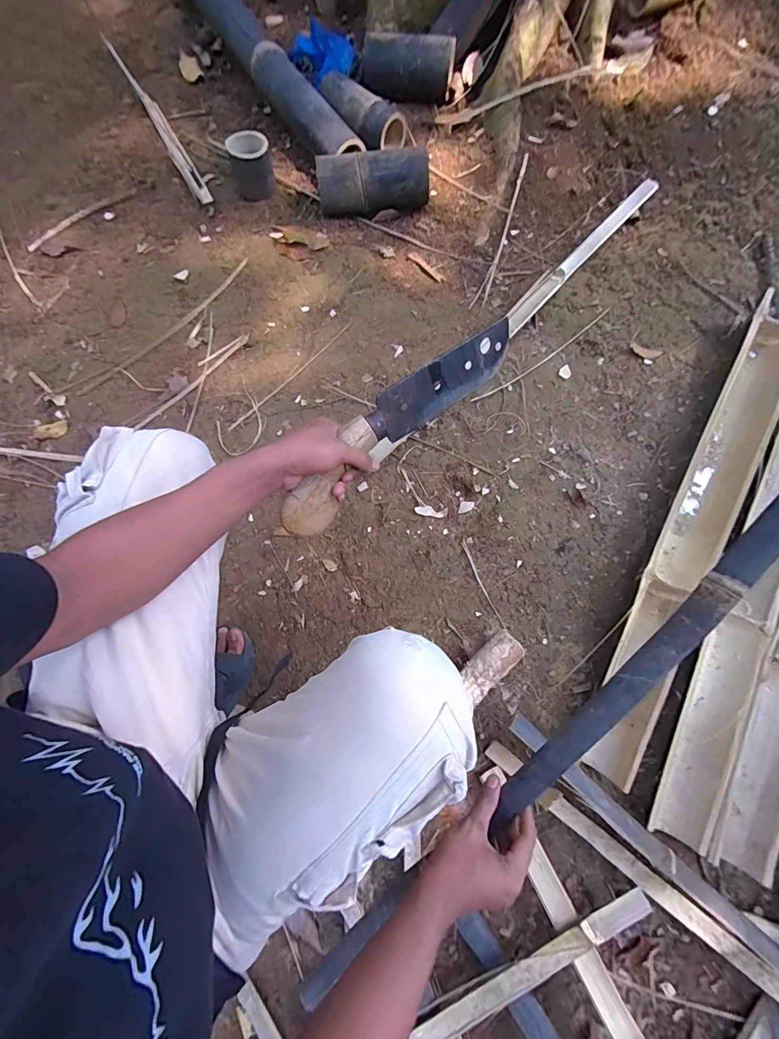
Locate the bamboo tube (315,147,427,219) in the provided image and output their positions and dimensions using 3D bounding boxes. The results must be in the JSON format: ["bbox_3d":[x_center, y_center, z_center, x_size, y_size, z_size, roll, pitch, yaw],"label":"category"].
[{"bbox_3d":[-0.039,-0.758,0.901,0.248,0.094,0.089,-11,79,1],"label":"bamboo tube"}]

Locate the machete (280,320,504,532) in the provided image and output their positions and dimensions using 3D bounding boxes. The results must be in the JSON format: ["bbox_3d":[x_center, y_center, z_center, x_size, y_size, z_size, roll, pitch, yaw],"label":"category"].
[{"bbox_3d":[0.006,-0.126,0.504,0.367,0.084,0.045,-43,43,-10],"label":"machete"}]

